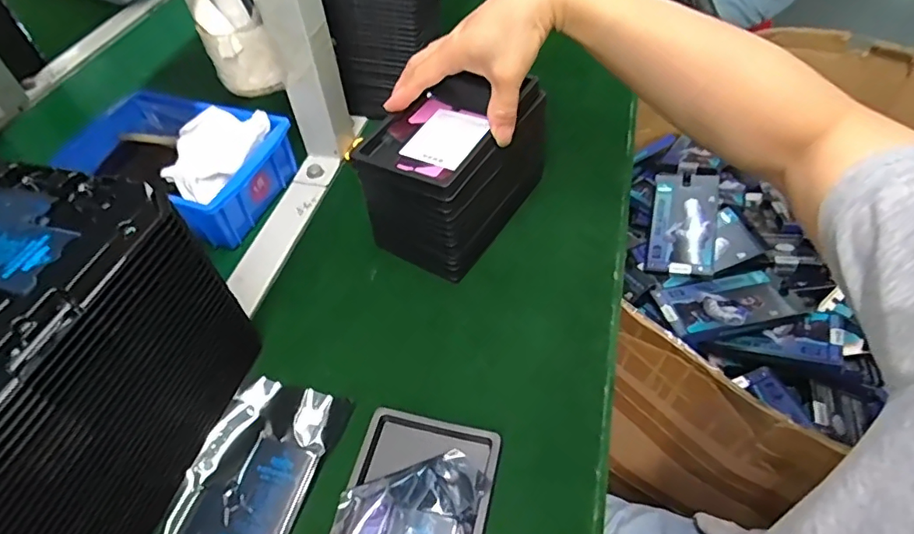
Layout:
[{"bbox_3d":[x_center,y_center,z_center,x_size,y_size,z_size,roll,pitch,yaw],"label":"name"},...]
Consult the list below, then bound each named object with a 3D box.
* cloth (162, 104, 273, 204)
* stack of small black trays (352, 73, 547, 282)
[{"bbox_3d":[-0.244,-0.110,0.520,0.108,0.039,0.105,11,52,13],"label":"cloth"},{"bbox_3d":[0.000,-0.092,0.470,0.101,0.099,0.161,27,60,21],"label":"stack of small black trays"}]

